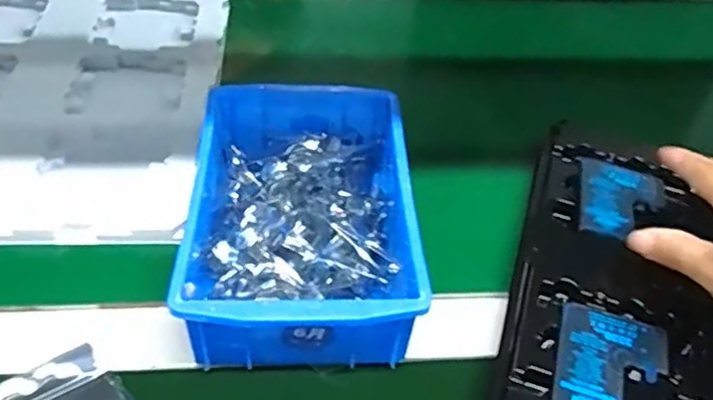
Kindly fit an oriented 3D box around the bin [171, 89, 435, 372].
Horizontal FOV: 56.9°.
[{"bbox_3d":[-0.033,0.008,0.415,0.130,0.062,0.200,1,45,-4],"label":"bin"}]

